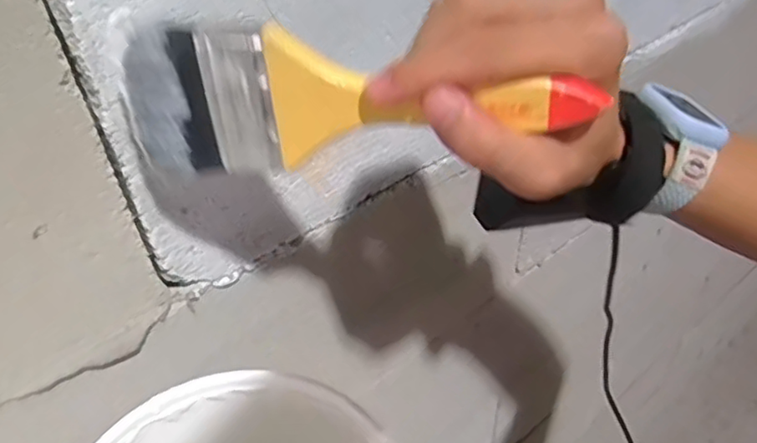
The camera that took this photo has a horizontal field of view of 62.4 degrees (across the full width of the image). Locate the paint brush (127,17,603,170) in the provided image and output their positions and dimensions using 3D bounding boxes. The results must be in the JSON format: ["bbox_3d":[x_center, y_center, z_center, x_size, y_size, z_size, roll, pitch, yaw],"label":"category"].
[{"bbox_3d":[-0.011,-0.045,0.238,0.173,0.057,0.012,3,43,7],"label":"paint brush"}]

